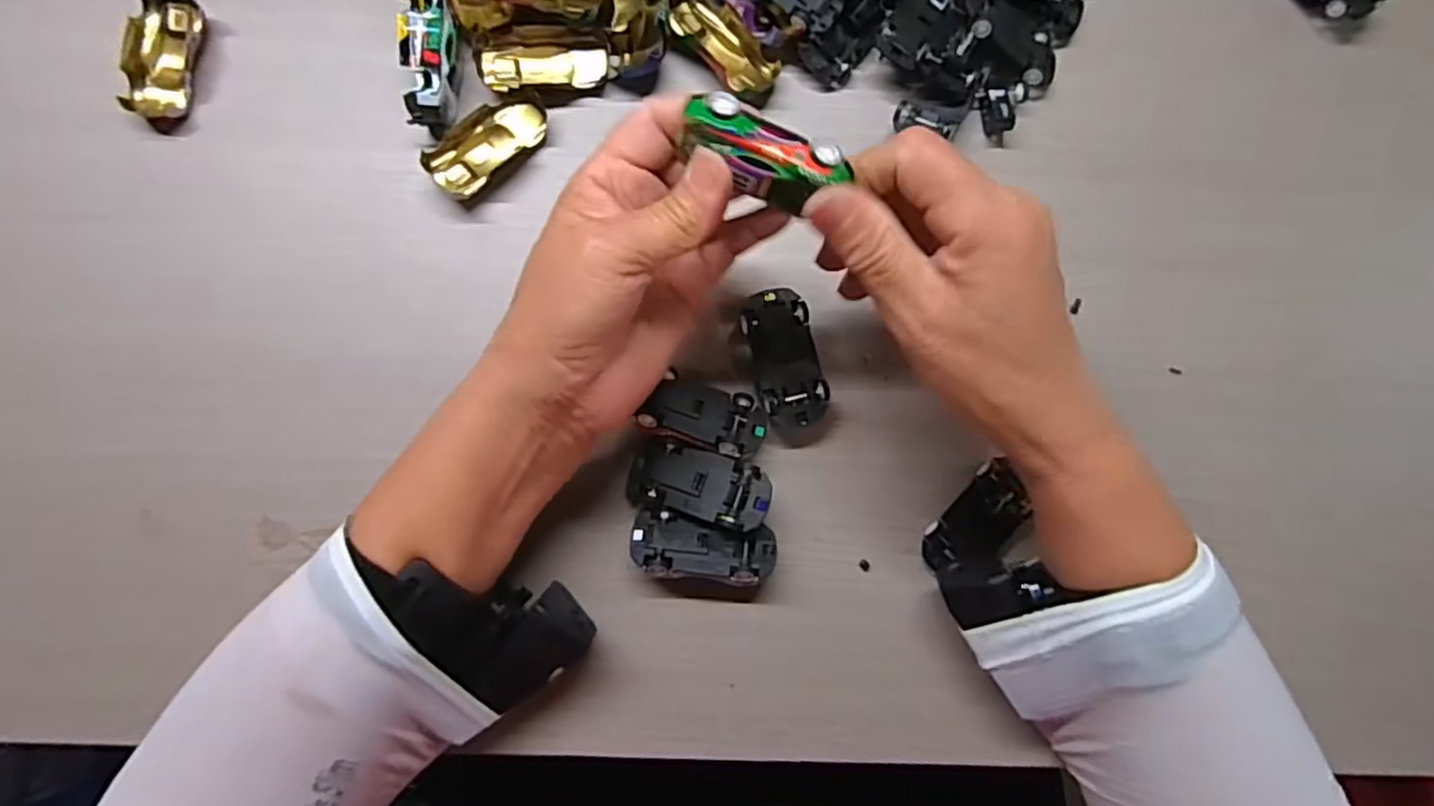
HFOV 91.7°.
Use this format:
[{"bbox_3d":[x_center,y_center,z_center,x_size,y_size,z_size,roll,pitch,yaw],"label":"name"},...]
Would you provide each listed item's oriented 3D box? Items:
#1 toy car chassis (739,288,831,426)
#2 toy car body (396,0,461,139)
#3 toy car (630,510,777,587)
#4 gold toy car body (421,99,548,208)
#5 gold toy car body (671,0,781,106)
[{"bbox_3d":[0.032,-0.021,0.334,0.031,0.019,0.064,-15,84,-3],"label":"toy car chassis"},{"bbox_3d":[-0.138,-0.164,0.336,0.023,0.022,0.066,-3,84,-2],"label":"toy car body"},{"bbox_3d":[-0.006,0.066,0.321,0.064,0.025,0.027,7,83,-1],"label":"toy car"},{"bbox_3d":[-0.113,-0.127,0.342,0.061,0.011,0.031,-44,87,-6],"label":"gold toy car body"},{"bbox_3d":[0.004,-0.180,0.350,0.065,0.015,0.032,43,84,3],"label":"gold toy car body"}]

